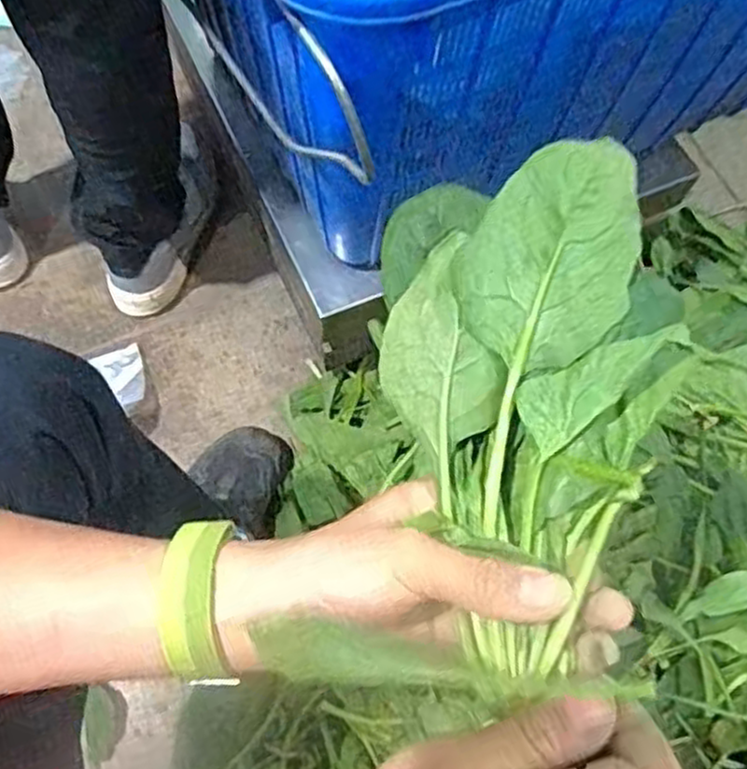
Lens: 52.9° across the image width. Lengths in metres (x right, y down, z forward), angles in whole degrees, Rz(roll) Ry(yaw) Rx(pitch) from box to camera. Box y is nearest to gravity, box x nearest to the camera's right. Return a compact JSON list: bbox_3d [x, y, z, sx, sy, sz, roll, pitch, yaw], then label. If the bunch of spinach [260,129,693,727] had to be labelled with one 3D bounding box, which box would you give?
[{"bbox_3d":[0.054,0.011,0.332,0.129,0.057,0.248,15,67,5],"label":"bunch of spinach"}]

